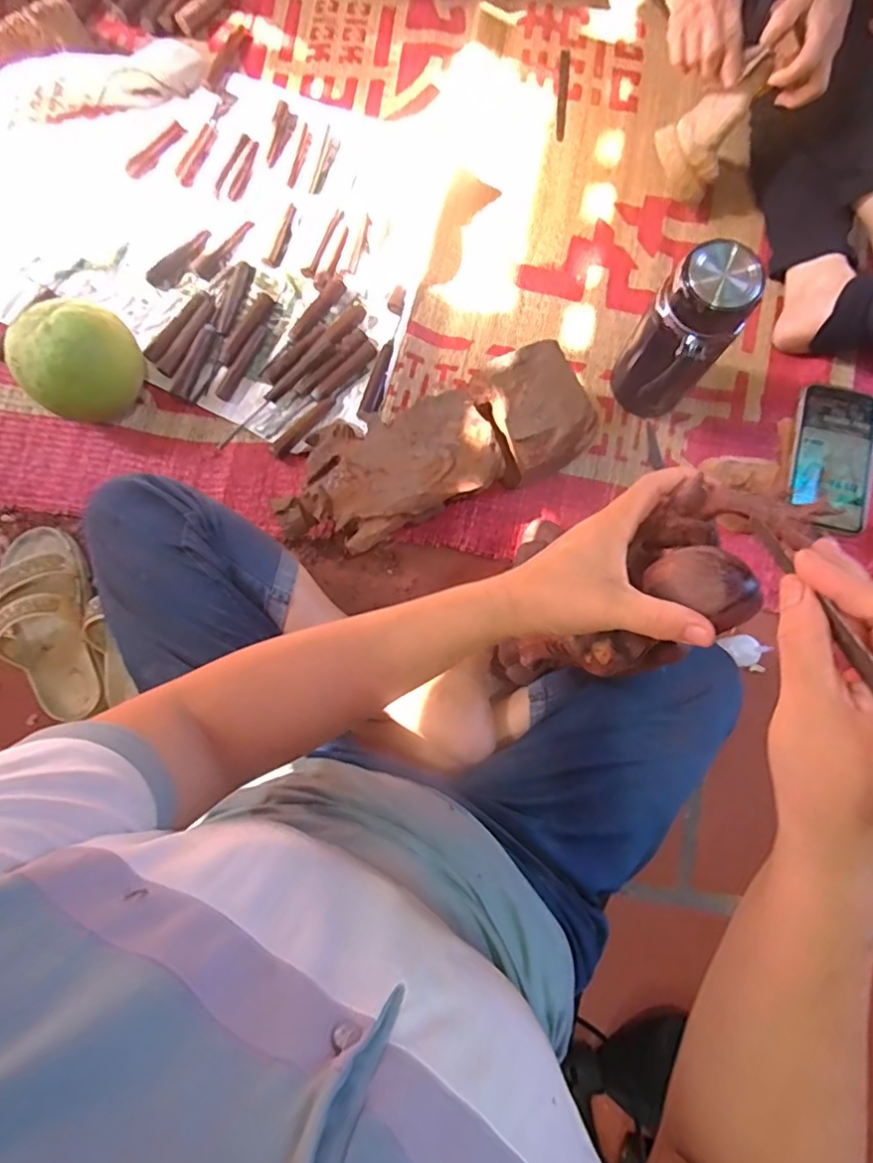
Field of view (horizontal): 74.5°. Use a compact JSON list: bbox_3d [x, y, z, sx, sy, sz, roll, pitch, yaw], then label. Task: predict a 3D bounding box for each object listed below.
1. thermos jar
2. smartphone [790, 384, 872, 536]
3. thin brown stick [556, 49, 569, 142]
[{"bbox_3d":[0.270,-0.266,0.657,0.092,0.225,0.087,0,80,-1],"label":"thermos jar"},{"bbox_3d":[0.390,-0.122,0.563,0.076,0.014,0.144,15,79,0],"label":"smartphone"},{"bbox_3d":[0.189,-0.726,0.857,0.015,0.007,0.157,5,80,0],"label":"thin brown stick"}]

